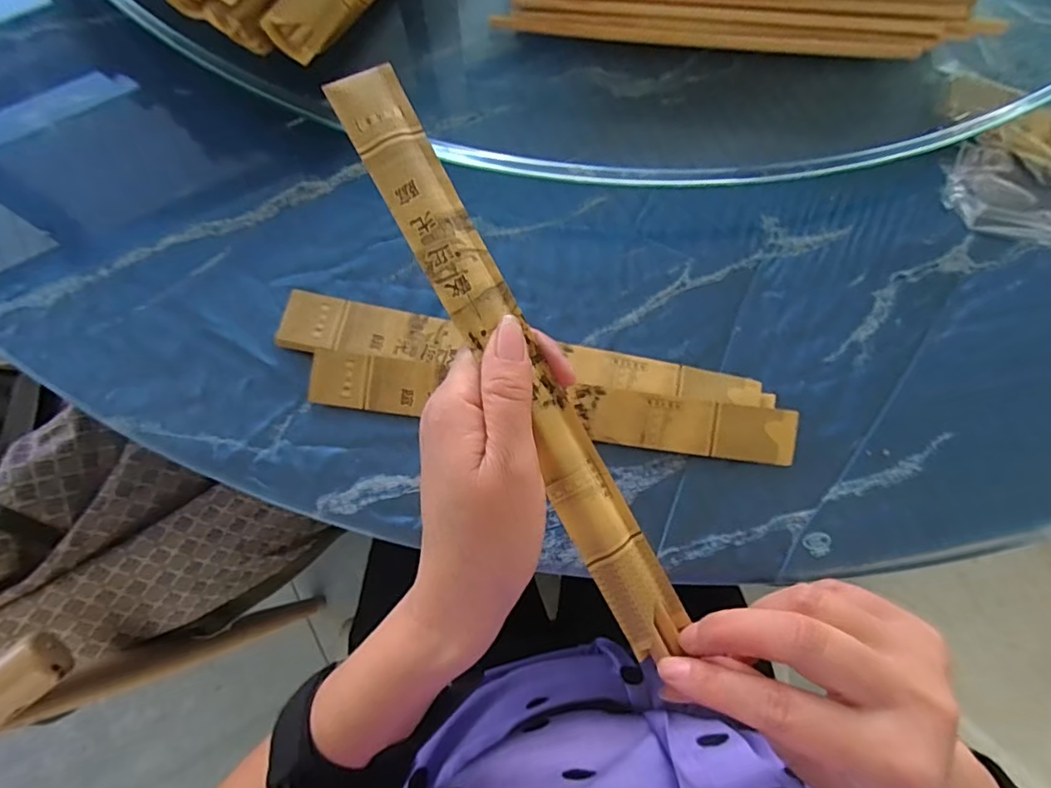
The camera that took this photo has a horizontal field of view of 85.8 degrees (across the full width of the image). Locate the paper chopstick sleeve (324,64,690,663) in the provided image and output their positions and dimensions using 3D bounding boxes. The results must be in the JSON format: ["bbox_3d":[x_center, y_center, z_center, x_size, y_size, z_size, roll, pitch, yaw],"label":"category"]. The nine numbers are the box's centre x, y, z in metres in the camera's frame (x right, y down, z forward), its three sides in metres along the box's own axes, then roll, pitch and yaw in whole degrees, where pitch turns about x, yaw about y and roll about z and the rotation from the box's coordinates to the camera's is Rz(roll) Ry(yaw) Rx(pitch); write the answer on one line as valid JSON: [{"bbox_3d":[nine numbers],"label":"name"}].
[{"bbox_3d":[-0.005,-0.014,0.231,0.029,0.006,0.262,-28,90,-10],"label":"paper chopstick sleeve"}]

